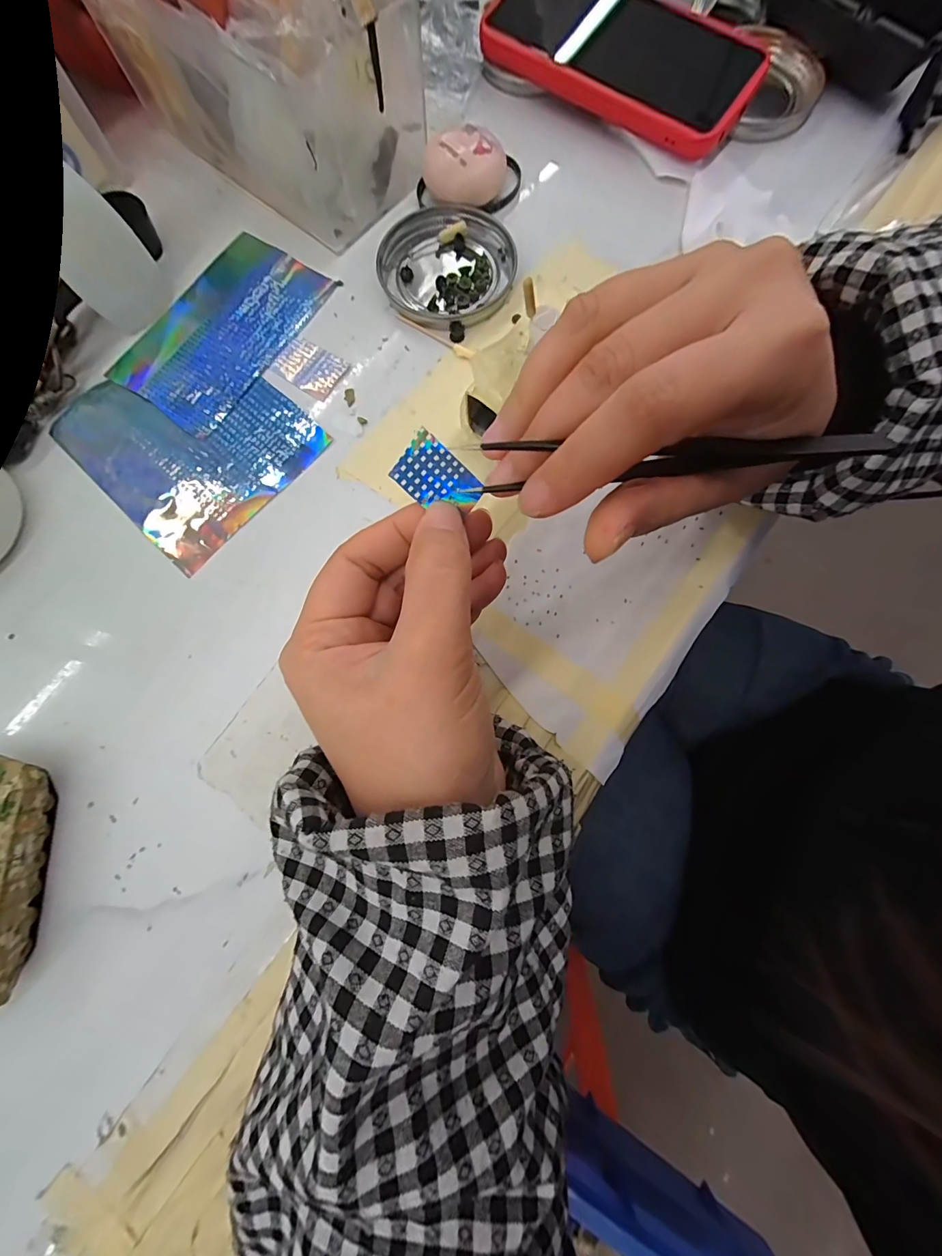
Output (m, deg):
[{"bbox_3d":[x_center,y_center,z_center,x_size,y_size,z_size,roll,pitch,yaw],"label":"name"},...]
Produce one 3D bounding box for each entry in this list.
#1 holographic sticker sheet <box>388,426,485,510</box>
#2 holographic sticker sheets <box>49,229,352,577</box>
[{"bbox_3d":[-0.011,-0.051,0.146,0.028,0.004,0.020,38,85,-16],"label":"holographic sticker sheet"},{"bbox_3d":[-0.139,-0.136,0.239,0.135,0.004,0.177,37,82,7],"label":"holographic sticker sheets"}]

